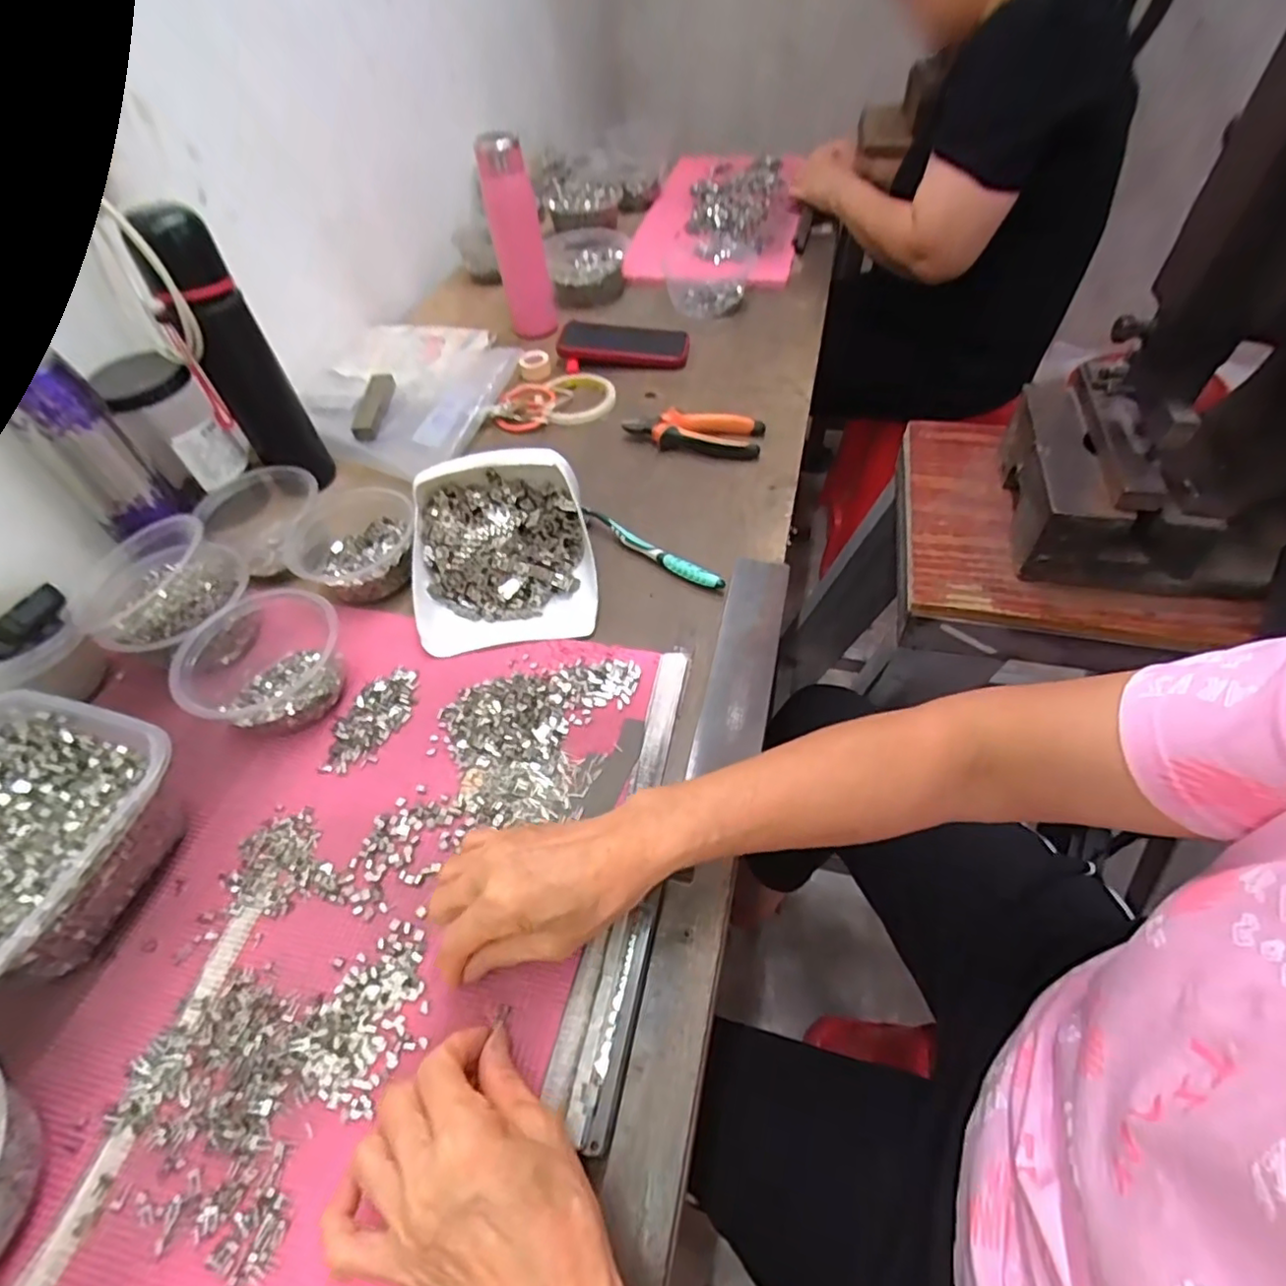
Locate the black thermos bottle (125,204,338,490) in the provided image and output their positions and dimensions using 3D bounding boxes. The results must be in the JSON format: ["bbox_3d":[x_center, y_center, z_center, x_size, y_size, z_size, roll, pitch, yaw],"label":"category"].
[{"bbox_3d":[-0.376,-0.258,0.592,0.065,0.243,0.056,-28,55,-18],"label":"black thermos bottle"}]

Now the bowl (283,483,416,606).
[{"bbox_3d":[-0.262,-0.091,0.575,0.111,0.048,0.109,-2,52,2],"label":"bowl"}]

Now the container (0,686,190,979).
[{"bbox_3d":[-0.399,0.129,0.397,0.174,0.072,0.173,11,53,12],"label":"container"}]

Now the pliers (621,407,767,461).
[{"bbox_3d":[0.054,-0.231,0.683,0.147,0.029,0.055,10,53,11],"label":"pliers"}]

